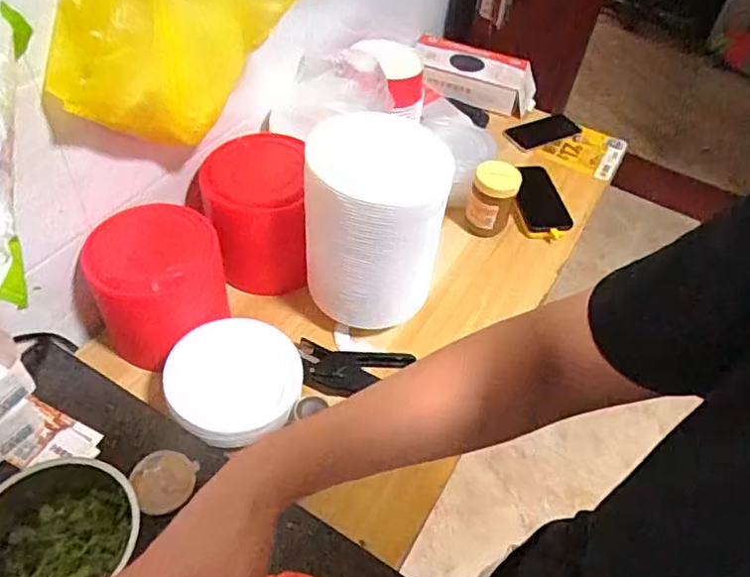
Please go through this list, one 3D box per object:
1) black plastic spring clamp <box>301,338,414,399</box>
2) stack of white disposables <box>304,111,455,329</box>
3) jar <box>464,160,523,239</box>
[{"bbox_3d":[-0.031,0.108,0.791,0.148,0.015,0.074,11,49,4],"label":"black plastic spring clamp"},{"bbox_3d":[-0.003,-0.083,0.773,0.167,0.228,0.157,8,49,1],"label":"stack of white disposables"},{"bbox_3d":[0.188,-0.141,0.974,0.070,0.116,0.064,3,49,-4],"label":"jar"}]

